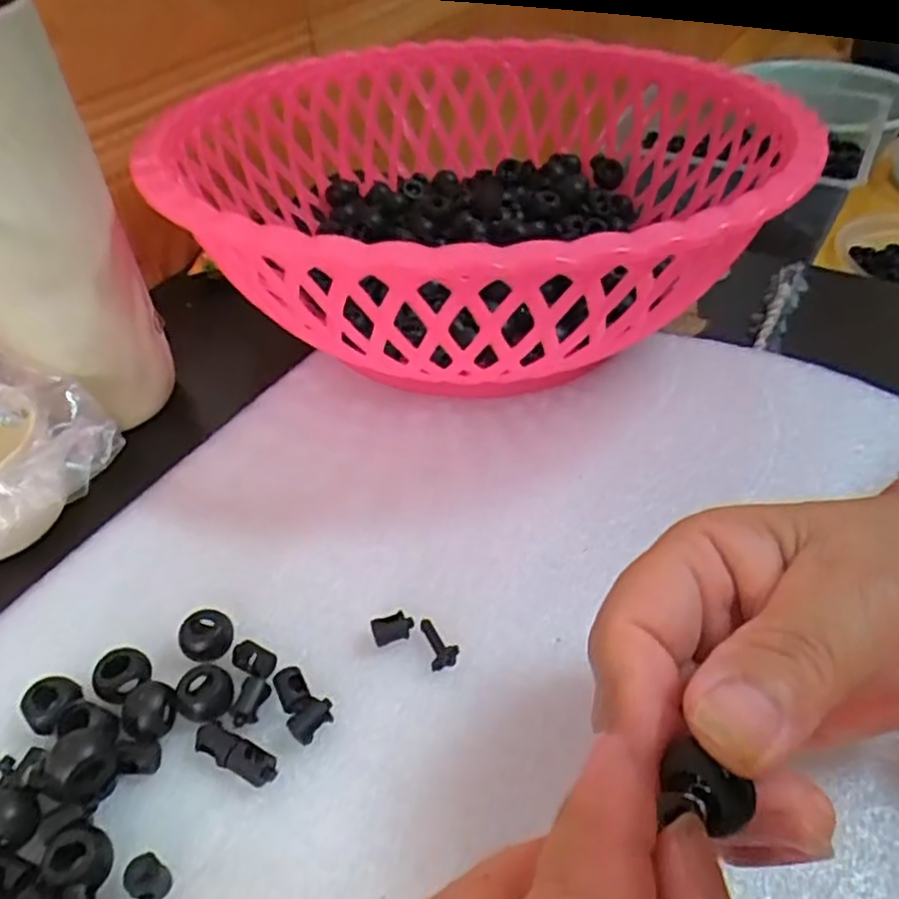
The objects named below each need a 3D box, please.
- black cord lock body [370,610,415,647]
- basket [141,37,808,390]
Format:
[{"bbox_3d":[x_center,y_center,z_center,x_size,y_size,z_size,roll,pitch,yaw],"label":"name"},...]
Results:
[{"bbox_3d":[-0.020,0.064,0.248,0.014,0.008,0.008,-15,46,-13],"label":"black cord lock body"},{"bbox_3d":[0.028,-0.147,0.382,0.297,0.121,0.314,21,49,22],"label":"basket"}]

